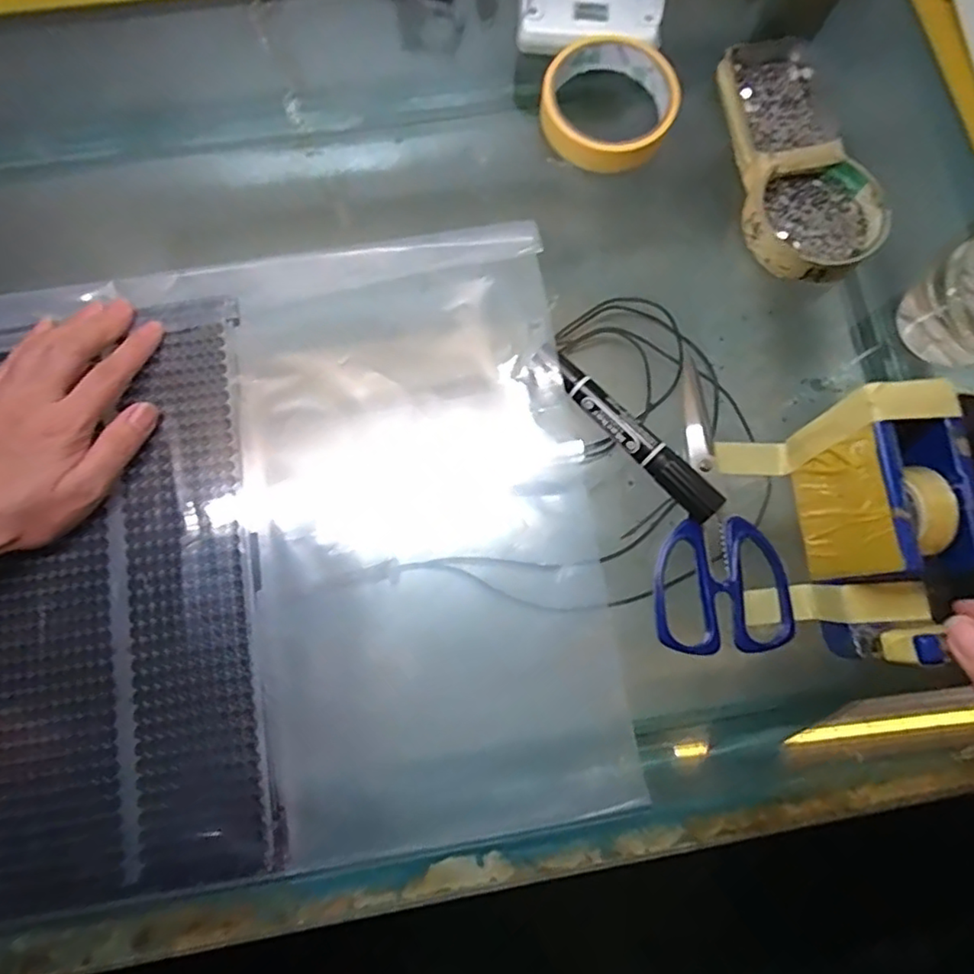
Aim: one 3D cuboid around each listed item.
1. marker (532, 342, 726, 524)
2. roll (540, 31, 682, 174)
[{"bbox_3d":[0.082,-0.033,0.360,0.138,0.013,0.019,44,79,8],"label":"marker"},{"bbox_3d":[0.086,-0.259,0.410,0.086,0.029,0.098,40,78,7],"label":"roll"}]

